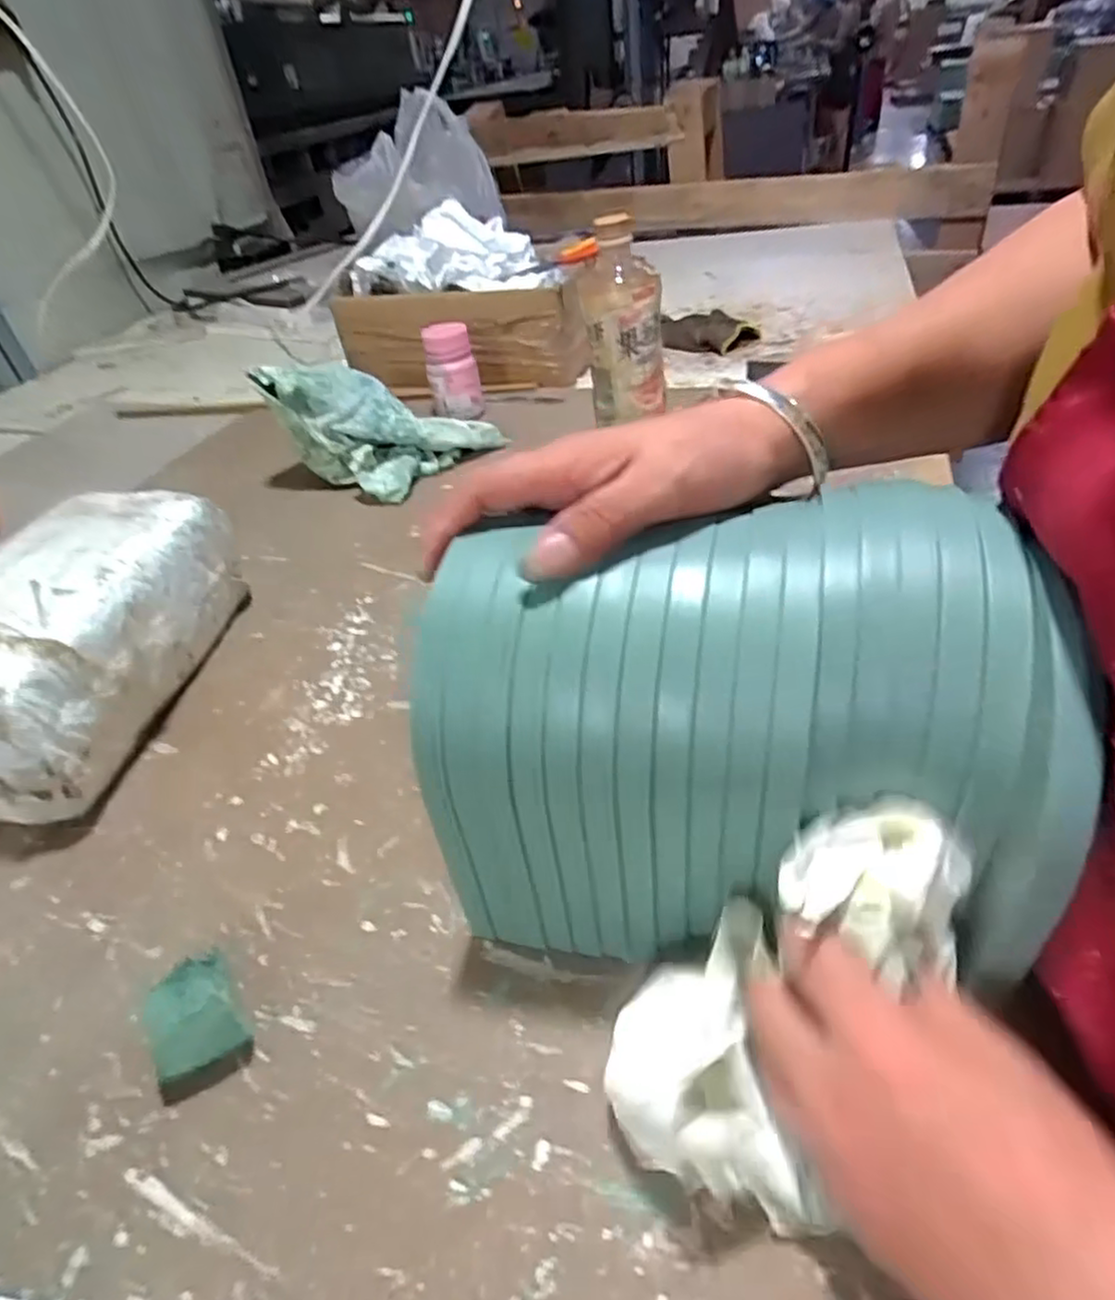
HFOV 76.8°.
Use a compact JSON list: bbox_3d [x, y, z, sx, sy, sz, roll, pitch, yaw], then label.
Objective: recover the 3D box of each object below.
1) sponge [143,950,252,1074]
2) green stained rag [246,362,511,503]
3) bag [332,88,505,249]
[{"bbox_3d":[-0.159,0.163,0.311,0.036,0.024,0.050,-27,45,-24],"label":"sponge"},{"bbox_3d":[-0.172,-0.243,0.719,0.148,0.099,0.190,24,50,33],"label":"green stained rag"},{"bbox_3d":[-0.250,-0.832,1.207,0.267,0.165,0.185,-14,41,-7],"label":"bag"}]

